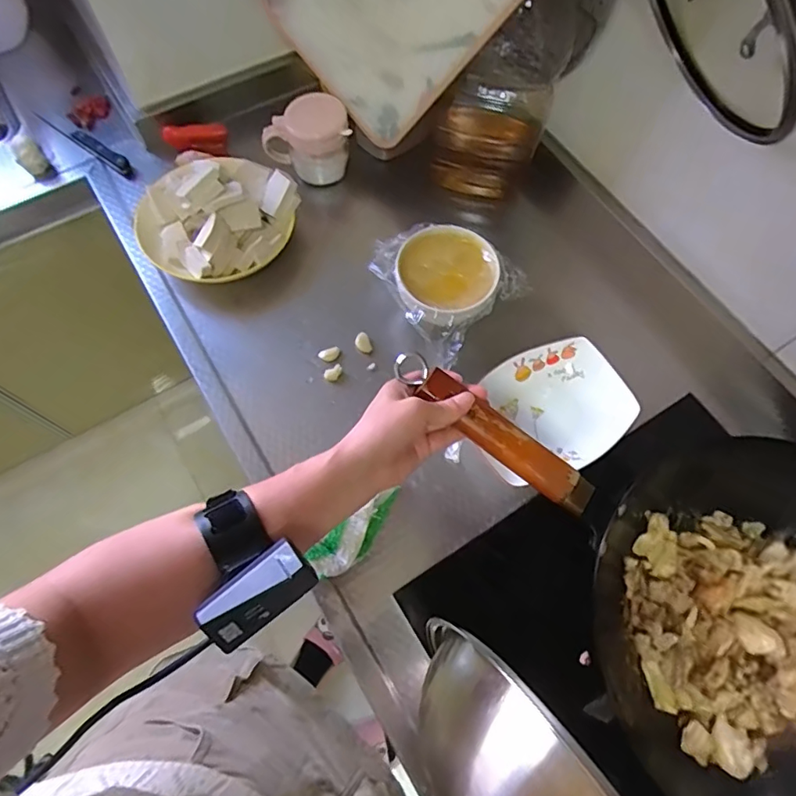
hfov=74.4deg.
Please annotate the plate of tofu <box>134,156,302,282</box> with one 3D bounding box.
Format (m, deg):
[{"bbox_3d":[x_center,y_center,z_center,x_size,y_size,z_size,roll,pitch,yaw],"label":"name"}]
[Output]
[{"bbox_3d":[-0.228,-0.236,0.677,0.175,0.090,0.186,1,67,-1],"label":"plate of tofu"}]

